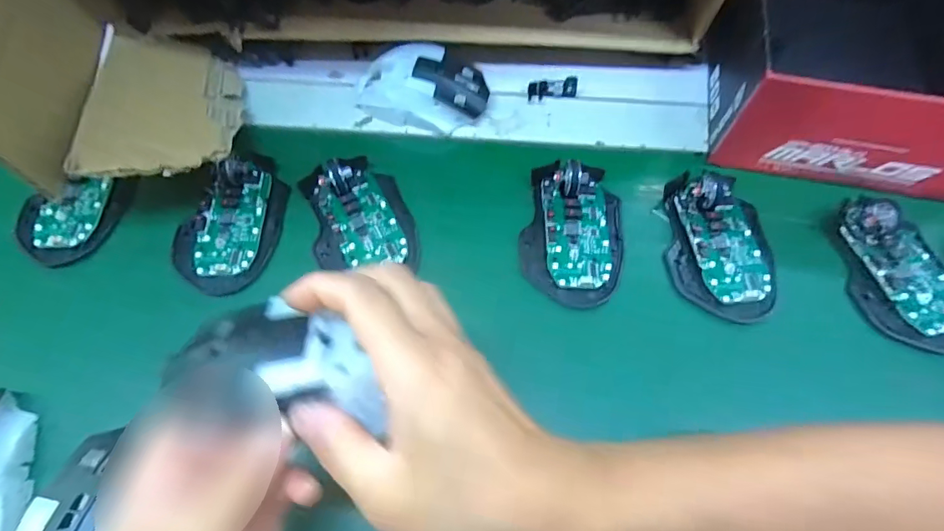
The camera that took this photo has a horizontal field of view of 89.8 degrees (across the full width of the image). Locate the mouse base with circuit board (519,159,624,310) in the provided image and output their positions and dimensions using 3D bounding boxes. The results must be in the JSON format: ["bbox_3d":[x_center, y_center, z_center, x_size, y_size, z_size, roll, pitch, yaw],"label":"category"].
[{"bbox_3d":[0.075,-0.029,0.346,0.072,0.029,0.111,9,66,5],"label":"mouse base with circuit board"}]

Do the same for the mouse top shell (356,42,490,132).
[{"bbox_3d":[-0.042,-0.154,0.402,0.109,0.031,0.066,13,66,7],"label":"mouse top shell"}]

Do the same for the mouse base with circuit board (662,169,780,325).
[{"bbox_3d":[0.181,-0.017,0.341,0.073,0.021,0.112,5,65,3],"label":"mouse base with circuit board"}]

